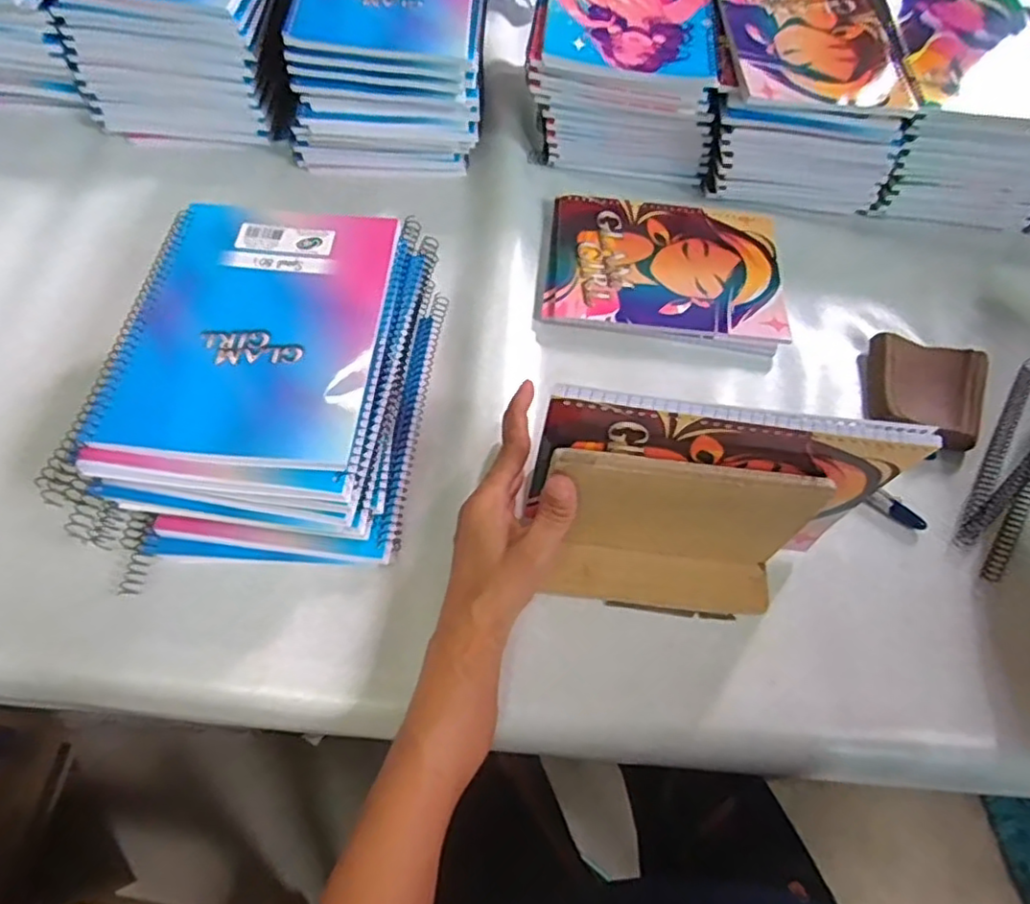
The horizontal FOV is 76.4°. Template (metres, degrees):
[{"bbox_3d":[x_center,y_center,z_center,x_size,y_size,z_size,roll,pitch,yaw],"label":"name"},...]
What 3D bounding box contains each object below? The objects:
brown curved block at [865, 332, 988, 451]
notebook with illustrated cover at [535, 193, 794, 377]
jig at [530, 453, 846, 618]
[{"bbox_3d":[0.330,-0.053,0.525,0.086,0.017,0.089,22,62,8],"label":"brown curved block"},{"bbox_3d":[0.126,-0.152,0.565,0.207,0.012,0.165,7,60,-3],"label":"notebook with illustrated cover"},{"bbox_3d":[0.095,0.054,0.398,0.154,0.110,0.053,6,61,-1],"label":"jig"}]

